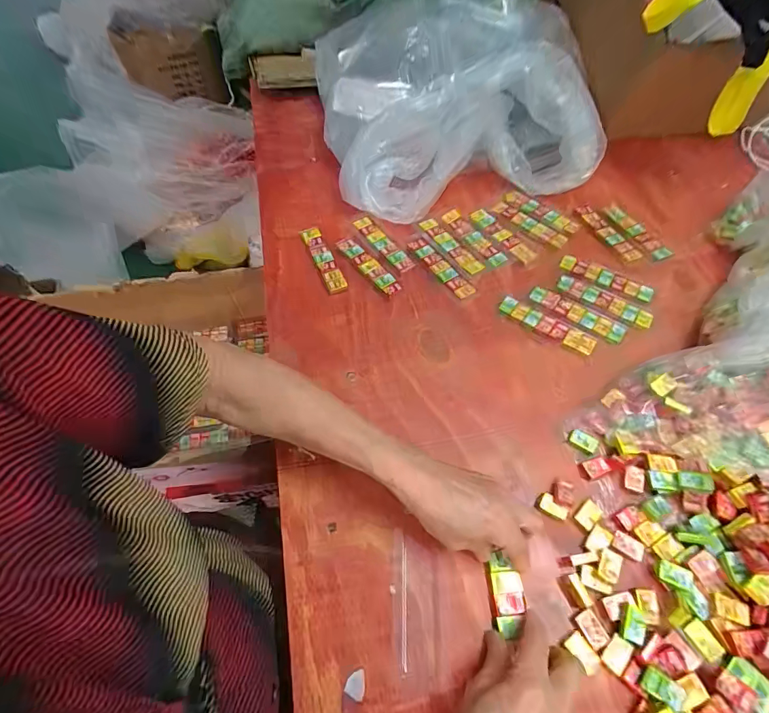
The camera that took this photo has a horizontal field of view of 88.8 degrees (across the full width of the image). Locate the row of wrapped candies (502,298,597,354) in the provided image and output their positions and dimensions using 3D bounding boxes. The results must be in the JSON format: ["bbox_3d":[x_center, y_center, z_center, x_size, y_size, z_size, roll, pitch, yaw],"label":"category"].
[{"bbox_3d":[0.197,-0.040,0.477,0.115,0.010,0.028,32,65,18],"label":"row of wrapped candies"}]

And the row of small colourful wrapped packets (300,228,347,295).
[{"bbox_3d":[-0.084,-0.134,0.535,0.026,0.013,0.118,-22,61,-12],"label":"row of small colourful wrapped packets"}]

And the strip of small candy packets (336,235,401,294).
[{"bbox_3d":[-0.023,-0.125,0.528,0.026,0.006,0.121,-32,64,-17],"label":"strip of small candy packets"}]

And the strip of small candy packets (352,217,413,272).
[{"bbox_3d":[-0.004,-0.160,0.548,0.023,0.006,0.117,-33,64,-18],"label":"strip of small candy packets"}]

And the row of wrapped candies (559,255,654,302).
[{"bbox_3d":[0.292,-0.104,0.518,0.117,0.007,0.033,25,63,15],"label":"row of wrapped candies"}]

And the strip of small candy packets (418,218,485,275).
[{"bbox_3d":[0.093,-0.155,0.546,0.024,0.016,0.108,-34,64,-18],"label":"strip of small candy packets"}]

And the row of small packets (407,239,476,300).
[{"bbox_3d":[0.075,-0.119,0.528,0.028,0.008,0.112,-31,63,-16],"label":"row of small packets"}]

